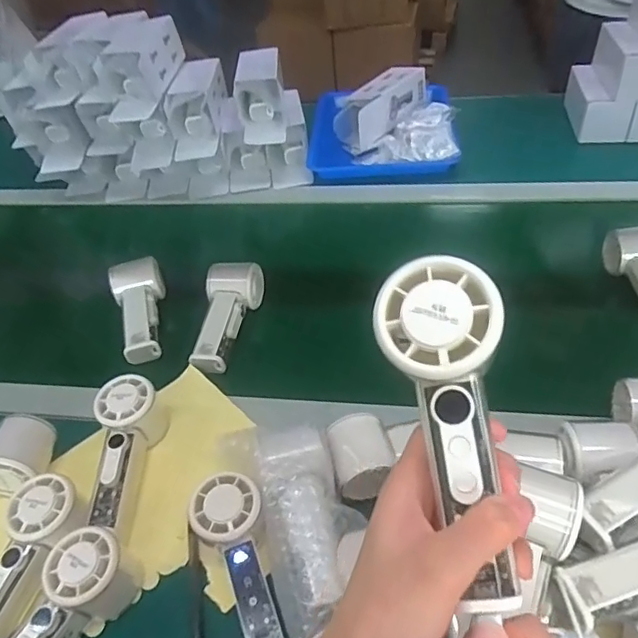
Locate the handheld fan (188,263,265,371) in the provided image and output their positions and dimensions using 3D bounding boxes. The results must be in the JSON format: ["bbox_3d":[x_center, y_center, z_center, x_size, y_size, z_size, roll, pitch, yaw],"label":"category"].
[{"bbox_3d":[-0.115,-0.004,0.670,0.055,0.055,0.145,8,58,15],"label":"handheld fan"}]

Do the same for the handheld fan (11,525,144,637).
[{"bbox_3d":[-0.199,0.233,0.410,0.048,0.059,0.150,16,46,23],"label":"handheld fan"}]

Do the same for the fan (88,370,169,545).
[{"bbox_3d":[-0.181,0.132,0.529,0.055,0.058,0.154,-3,58,3],"label":"fan"}]

